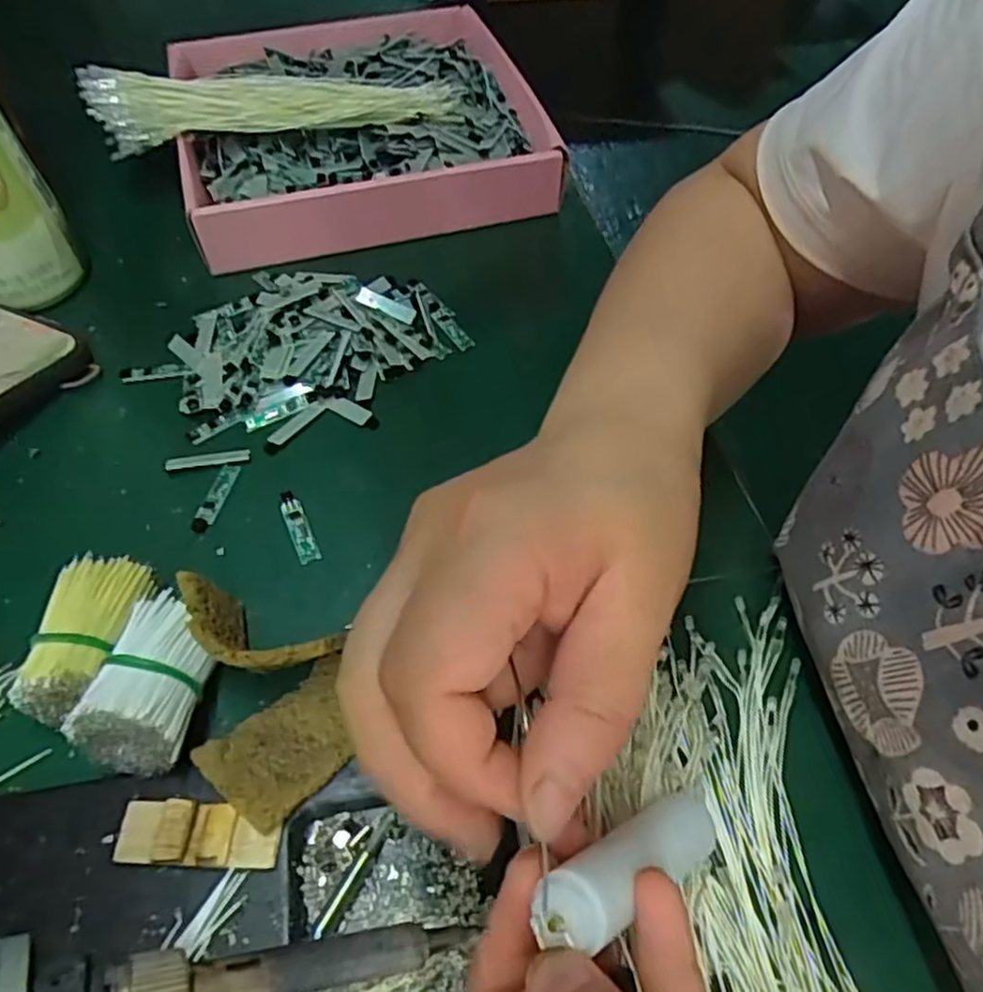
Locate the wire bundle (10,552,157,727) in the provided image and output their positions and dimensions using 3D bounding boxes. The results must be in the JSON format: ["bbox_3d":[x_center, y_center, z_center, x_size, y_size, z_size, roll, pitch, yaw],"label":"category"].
[{"bbox_3d":[-0.146,0.053,0.266,0.032,0.029,0.058,11,53,8],"label":"wire bundle"}]

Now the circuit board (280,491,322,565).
[{"bbox_3d":[-0.082,0.012,0.312,0.009,0.004,0.036,-21,55,-15],"label":"circuit board"}]

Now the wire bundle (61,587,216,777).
[{"bbox_3d":[-0.114,0.065,0.250,0.032,0.032,0.053,6,53,5],"label":"wire bundle"}]

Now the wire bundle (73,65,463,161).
[{"bbox_3d":[-0.126,-0.239,0.435,0.212,0.029,0.051,-11,53,-8],"label":"wire bundle"}]

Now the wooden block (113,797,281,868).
[{"bbox_3d":[-0.092,0.106,0.229,0.050,0.007,0.018,2,53,2],"label":"wooden block"}]

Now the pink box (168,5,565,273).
[{"bbox_3d":[-0.087,-0.246,0.474,0.213,0.055,0.224,-12,54,-11],"label":"pink box"}]

